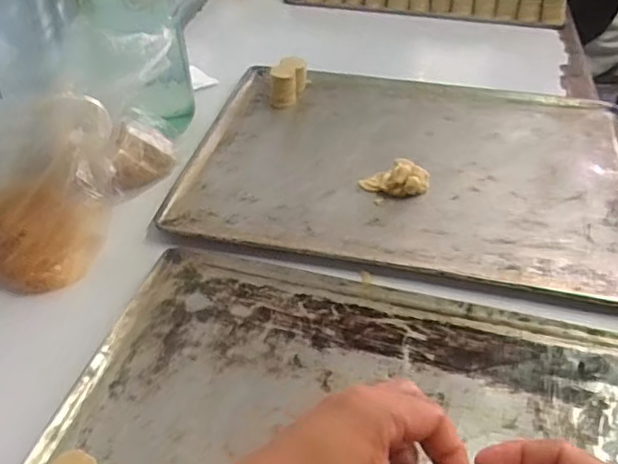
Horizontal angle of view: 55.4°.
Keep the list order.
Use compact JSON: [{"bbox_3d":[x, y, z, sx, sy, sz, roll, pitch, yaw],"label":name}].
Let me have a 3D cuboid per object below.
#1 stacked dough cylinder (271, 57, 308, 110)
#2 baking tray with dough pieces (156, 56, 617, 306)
[{"bbox_3d":[-0.026,-0.184,0.719,0.030,0.037,0.062,16,43,12],"label":"stacked dough cylinder"},{"bbox_3d":[0.113,-0.077,0.625,0.452,0.023,0.333,11,43,7],"label":"baking tray with dough pieces"}]

